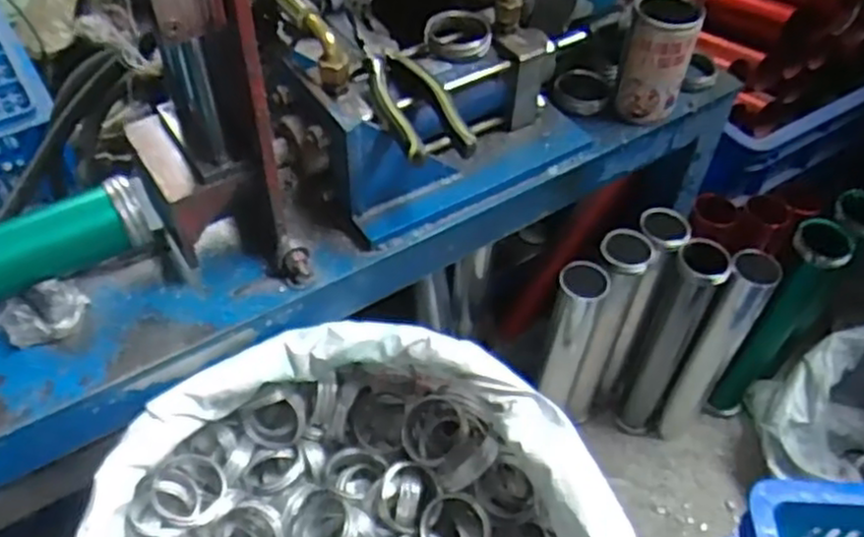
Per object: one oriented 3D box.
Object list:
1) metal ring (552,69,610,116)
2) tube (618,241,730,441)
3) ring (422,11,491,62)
[{"bbox_3d":[0.152,-0.181,0.752,0.057,0.013,0.062,1,50,-2],"label":"metal ring"},{"bbox_3d":[0.295,0.099,0.931,0.067,0.328,0.058,28,54,19],"label":"tube"},{"bbox_3d":[0.023,-0.212,0.658,0.059,0.021,0.059,1,50,-2],"label":"ring"}]

